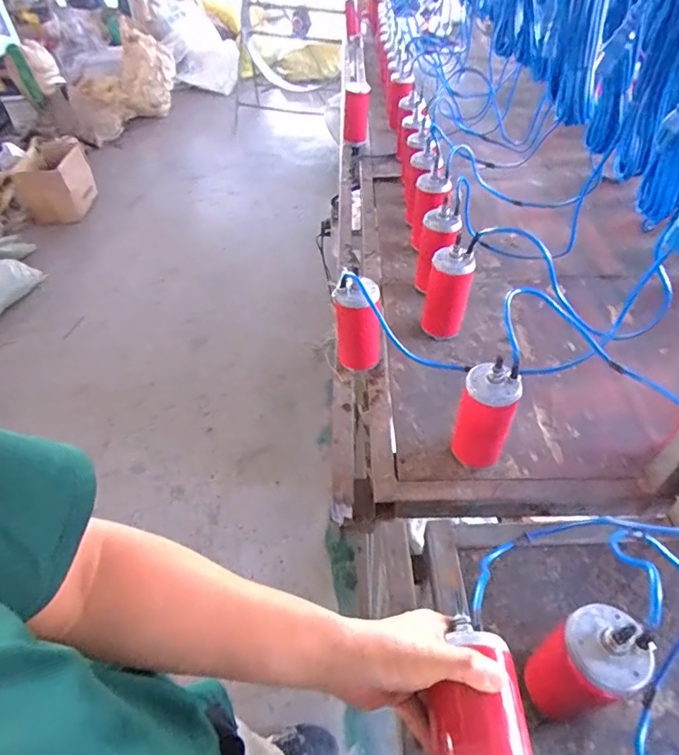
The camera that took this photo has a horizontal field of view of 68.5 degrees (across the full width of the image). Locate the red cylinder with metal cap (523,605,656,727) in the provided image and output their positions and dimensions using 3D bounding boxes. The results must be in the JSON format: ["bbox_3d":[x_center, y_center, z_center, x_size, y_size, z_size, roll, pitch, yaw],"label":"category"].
[{"bbox_3d":[0.250,0.306,0.523,0.073,0.194,0.072,-1,47,1],"label":"red cylinder with metal cap"}]

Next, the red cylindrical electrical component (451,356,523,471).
[{"bbox_3d":[0.211,0.059,0.723,0.074,0.162,0.068,-1,47,1],"label":"red cylindrical electrical component"}]

